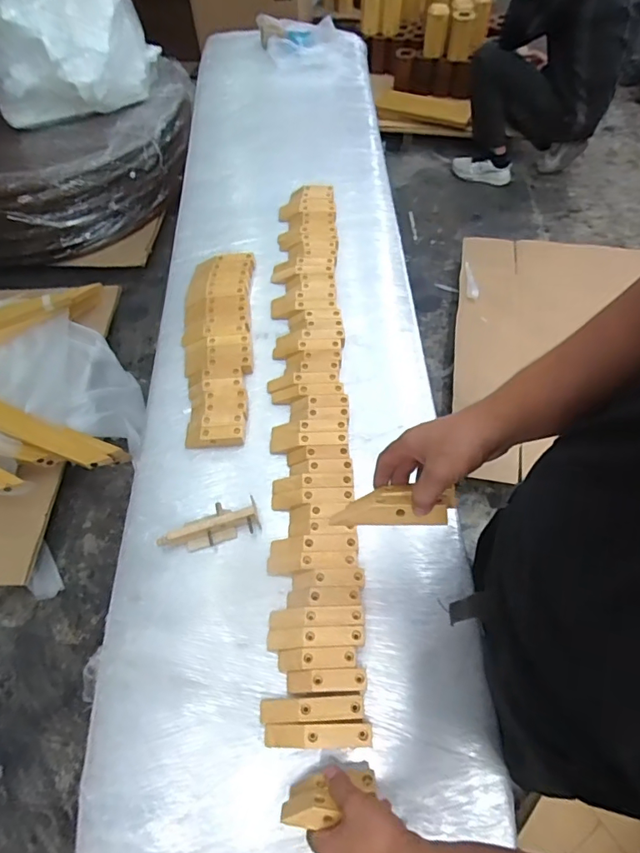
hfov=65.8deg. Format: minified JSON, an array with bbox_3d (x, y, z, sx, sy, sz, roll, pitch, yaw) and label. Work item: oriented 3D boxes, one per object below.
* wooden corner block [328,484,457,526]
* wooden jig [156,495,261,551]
[{"bbox_3d":[0.081,0.087,0.553,0.134,0.026,0.050,-3,62,10],"label":"wooden corner block"},{"bbox_3d":[-0.165,0.147,0.734,0.145,0.028,0.053,-15,59,-7],"label":"wooden jig"}]

